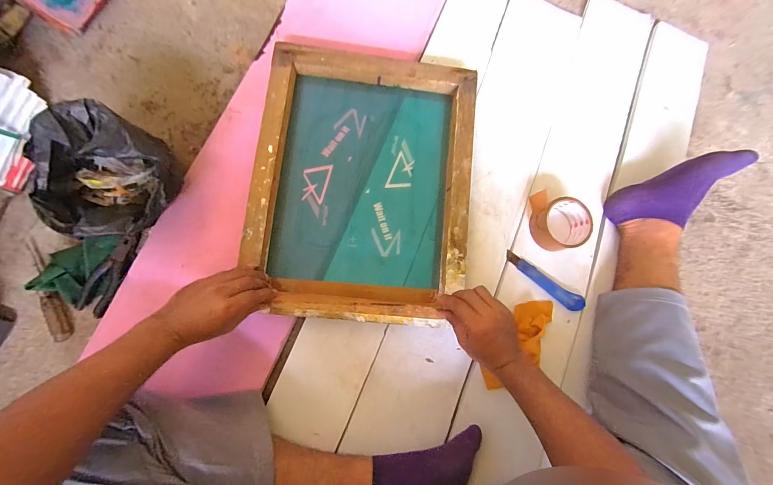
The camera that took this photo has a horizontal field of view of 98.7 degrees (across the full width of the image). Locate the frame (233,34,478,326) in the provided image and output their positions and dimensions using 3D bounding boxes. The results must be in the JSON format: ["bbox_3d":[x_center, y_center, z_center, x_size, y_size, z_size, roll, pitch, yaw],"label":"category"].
[{"bbox_3d":[-0.039,-0.100,0.577,0.359,0.045,0.455,6,82,-3],"label":"frame"}]

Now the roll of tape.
[{"bbox_3d":[0.319,-0.039,0.609,0.094,0.047,0.103,1,82,-4],"label":"roll of tape"}]

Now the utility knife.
[{"bbox_3d":[0.290,0.071,0.611,0.164,0.017,0.031,37,82,1],"label":"utility knife"}]

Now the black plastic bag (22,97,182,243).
[{"bbox_3d":[-0.403,-0.092,0.497,0.150,0.140,0.174,2,82,-4],"label":"black plastic bag"}]

